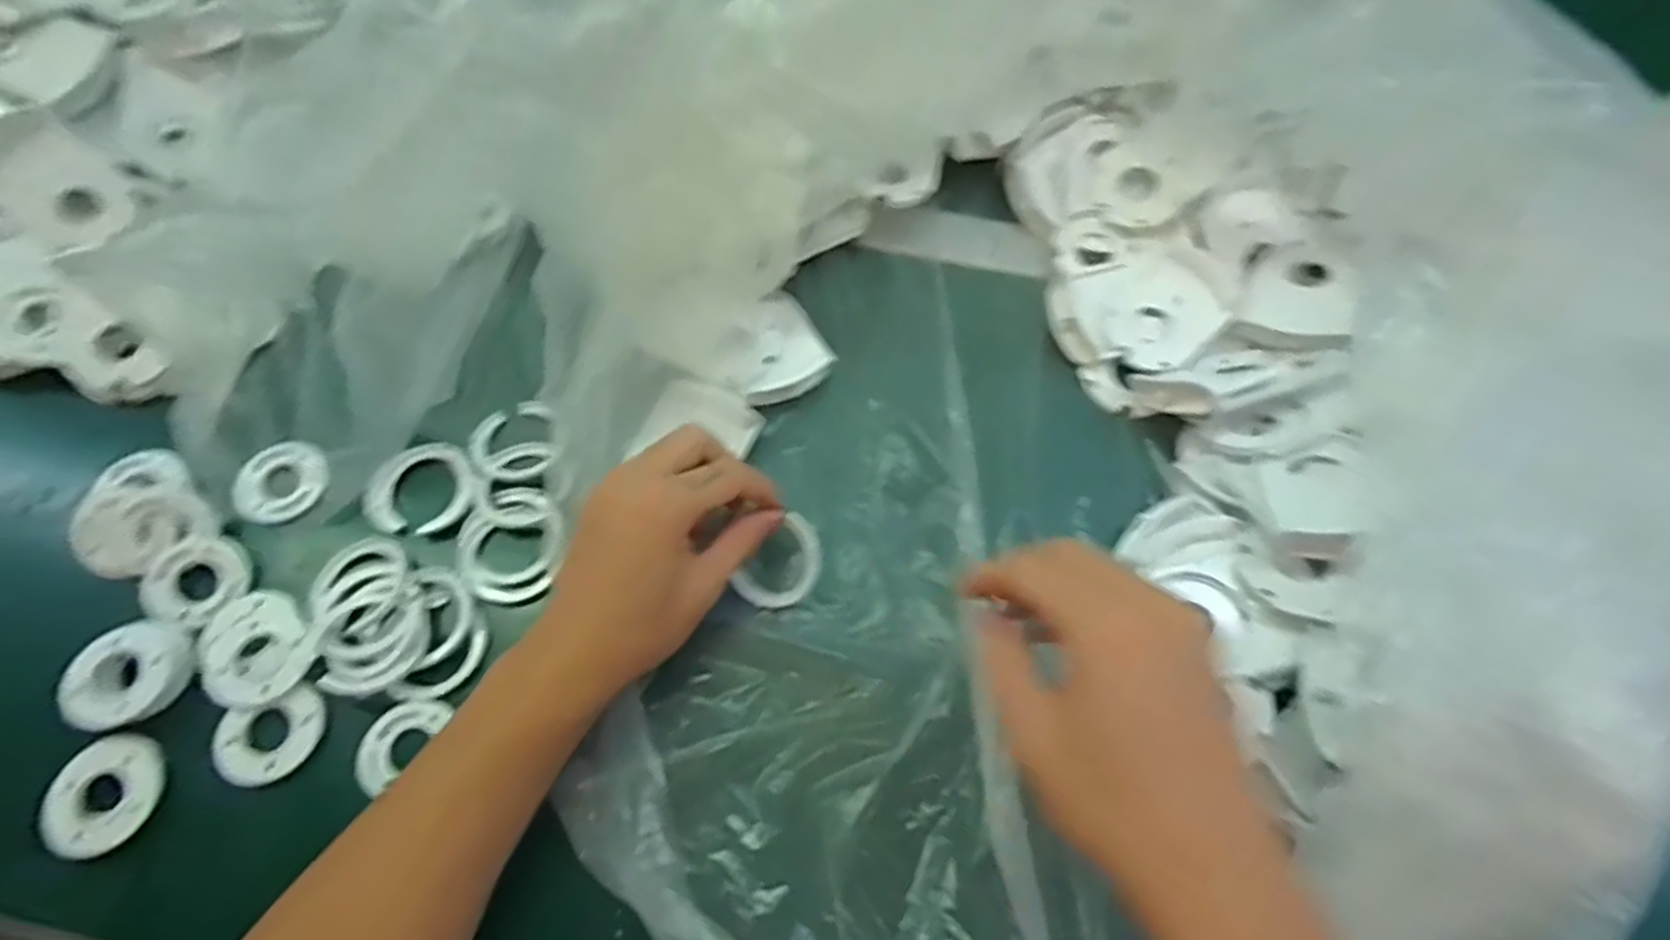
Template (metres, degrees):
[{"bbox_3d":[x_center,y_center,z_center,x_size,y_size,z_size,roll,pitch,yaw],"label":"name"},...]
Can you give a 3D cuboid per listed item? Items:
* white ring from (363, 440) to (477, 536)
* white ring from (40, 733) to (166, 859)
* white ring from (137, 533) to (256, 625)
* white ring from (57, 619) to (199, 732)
[{"bbox_3d":[-0.217,0.009,0.416,0.052,0.005,0.053,1,64,-2],"label":"white ring"},{"bbox_3d":[-0.318,0.141,0.344,0.040,0.005,0.049,1,56,-18],"label":"white ring"},{"bbox_3d":[-0.313,0.056,0.388,0.044,0.012,0.040,1,64,-2],"label":"white ring"},{"bbox_3d":[-0.322,0.093,0.360,0.041,0.017,0.048,24,66,9],"label":"white ring"}]

